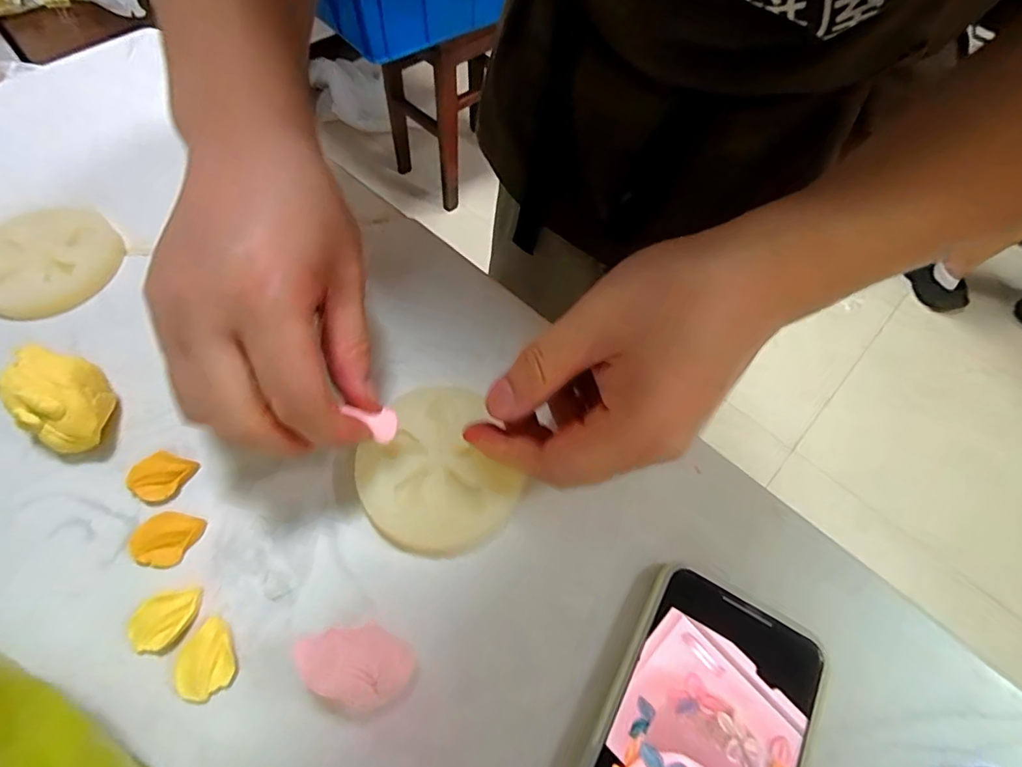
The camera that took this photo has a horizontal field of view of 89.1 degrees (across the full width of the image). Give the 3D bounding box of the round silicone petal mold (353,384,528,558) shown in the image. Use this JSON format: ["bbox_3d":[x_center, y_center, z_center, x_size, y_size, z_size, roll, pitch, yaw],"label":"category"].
[{"bbox_3d":[-0.034,0.044,0.261,0.078,0.017,0.079,2,58,-3],"label":"round silicone petal mold"}]

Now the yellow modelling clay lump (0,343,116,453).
[{"bbox_3d":[-0.222,0.009,0.259,0.052,0.034,0.038,28,61,13],"label":"yellow modelling clay lump"}]

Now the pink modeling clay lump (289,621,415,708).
[{"bbox_3d":[-0.066,0.113,0.214,0.049,0.026,0.028,18,59,7],"label":"pink modeling clay lump"}]

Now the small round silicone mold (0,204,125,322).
[{"bbox_3d":[-0.283,-0.075,0.316,0.080,0.014,0.077,2,58,-3],"label":"small round silicone mold"}]

